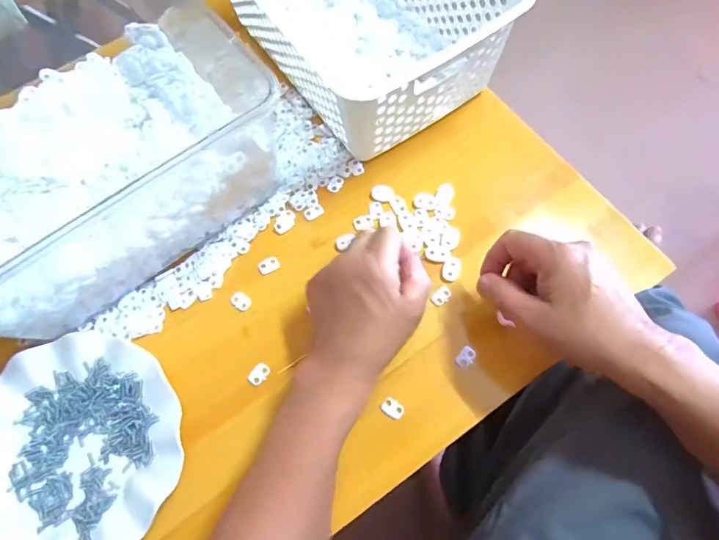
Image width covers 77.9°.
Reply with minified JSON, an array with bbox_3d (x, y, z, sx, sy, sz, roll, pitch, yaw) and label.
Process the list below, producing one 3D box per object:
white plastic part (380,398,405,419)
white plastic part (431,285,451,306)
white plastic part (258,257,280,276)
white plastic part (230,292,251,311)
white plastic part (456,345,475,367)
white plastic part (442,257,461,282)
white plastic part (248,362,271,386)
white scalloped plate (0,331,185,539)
[{"bbox_3d":[0.028,0.115,0.372,0.018,0.004,0.013,27,71,12],"label":"white plastic part"},{"bbox_3d":[0.075,0.023,0.407,0.013,0.004,0.020,42,75,17],"label":"white plastic part"},{"bbox_3d":[-0.087,-0.004,0.426,0.021,0.004,0.014,-23,69,-7],"label":"white plastic part"},{"bbox_3d":[-0.111,0.029,0.414,0.020,0.004,0.014,36,73,15],"label":"white plastic part"},{"bbox_3d":[0.093,0.077,0.391,0.013,0.008,0.019,38,74,16],"label":"white plastic part"},{"bbox_3d":[0.086,-0.001,0.413,0.015,0.005,0.022,15,69,8],"label":"white plastic part"},{"bbox_3d":[-0.088,0.092,0.392,0.013,0.004,0.020,32,72,14],"label":"white plastic part"},{"bbox_3d":[-0.235,0.147,0.360,0.176,0.016,0.178,-1,68,2],"label":"white scalloped plate"}]

